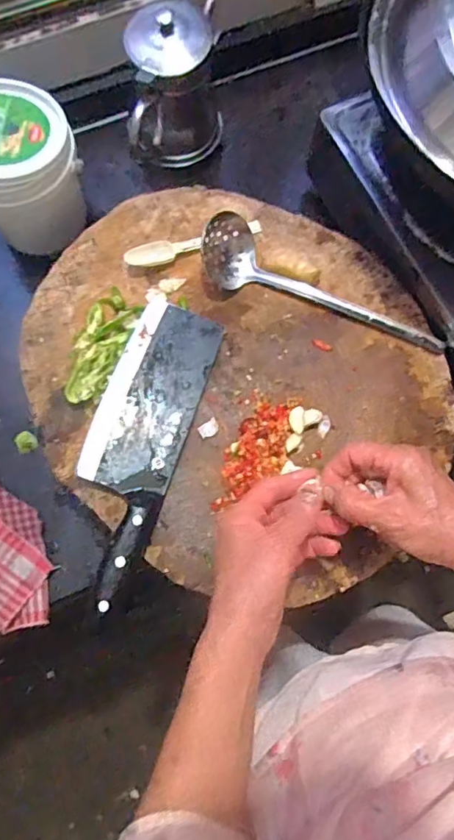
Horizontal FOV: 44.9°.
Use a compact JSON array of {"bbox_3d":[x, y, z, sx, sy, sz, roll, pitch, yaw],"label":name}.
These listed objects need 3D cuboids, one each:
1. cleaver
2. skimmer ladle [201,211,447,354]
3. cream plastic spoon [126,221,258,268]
[{"bbox_3d":[-0.084,0.022,0.500,0.084,0.017,0.276,18,75,5],"label":"cleaver"},{"bbox_3d":[0.089,-0.117,0.526,0.252,0.036,0.063,29,76,8],"label":"skimmer ladle"},{"bbox_3d":[-0.032,-0.177,0.554,0.142,0.016,0.029,-15,75,-4],"label":"cream plastic spoon"}]

